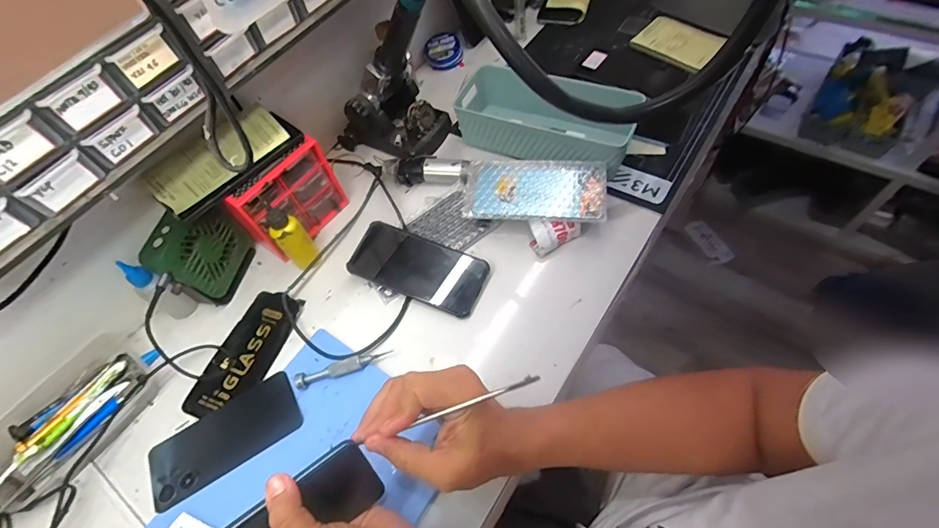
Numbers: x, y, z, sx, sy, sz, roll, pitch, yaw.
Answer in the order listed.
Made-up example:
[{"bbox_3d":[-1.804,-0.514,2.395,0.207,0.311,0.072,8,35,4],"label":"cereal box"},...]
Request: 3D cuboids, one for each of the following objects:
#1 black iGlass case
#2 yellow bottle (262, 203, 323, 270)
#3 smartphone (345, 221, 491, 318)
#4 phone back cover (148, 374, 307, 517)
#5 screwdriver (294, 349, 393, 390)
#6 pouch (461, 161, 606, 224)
[{"bbox_3d":[-0.265,0.105,0.528,0.071,0.015,0.160,15,63,12],"label":"black iGlass case"},{"bbox_3d":[-0.217,-0.034,0.543,0.039,0.107,0.030,-42,66,-18],"label":"yellow bottle"},{"bbox_3d":[-0.062,0.002,0.540,0.162,0.012,0.077,22,68,9],"label":"smartphone"},{"bbox_3d":[-0.259,0.183,0.470,0.157,0.010,0.072,-29,63,-12],"label":"phone back cover"},{"bbox_3d":[-0.140,0.115,0.489,0.107,0.016,0.016,-17,61,-6],"label":"screwdriver"},{"bbox_3d":[0.080,-0.094,0.556,0.174,0.009,0.086,3,61,11],"label":"pouch"}]

